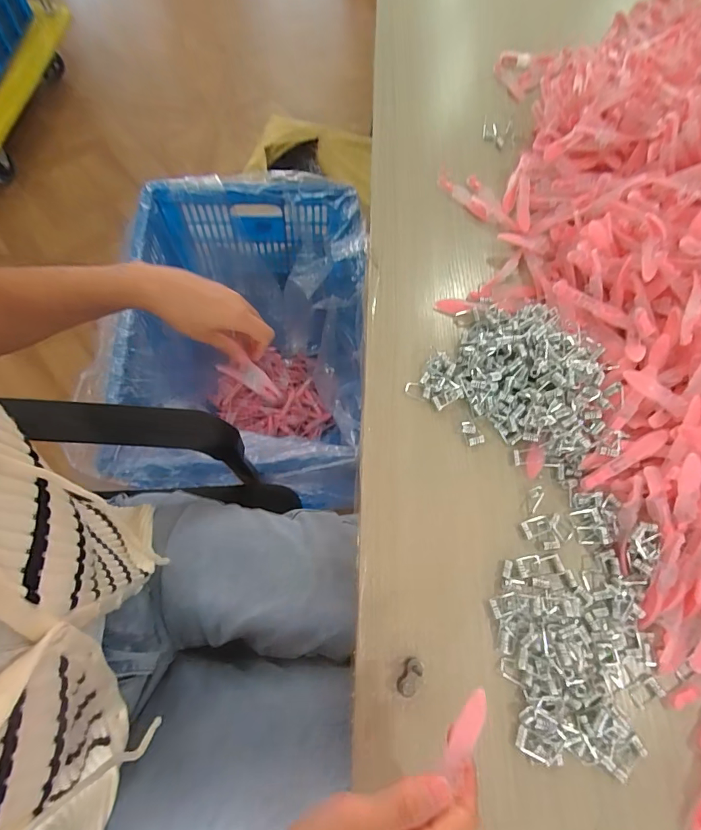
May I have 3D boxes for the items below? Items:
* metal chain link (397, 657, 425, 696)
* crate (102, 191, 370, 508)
[{"bbox_3d":[0.042,0.184,0.302,0.014,0.011,0.024,30,68,9],"label":"metal chain link"},{"bbox_3d":[-0.223,-0.141,1.001,0.474,0.375,0.713,2,67,-3],"label":"crate"}]

